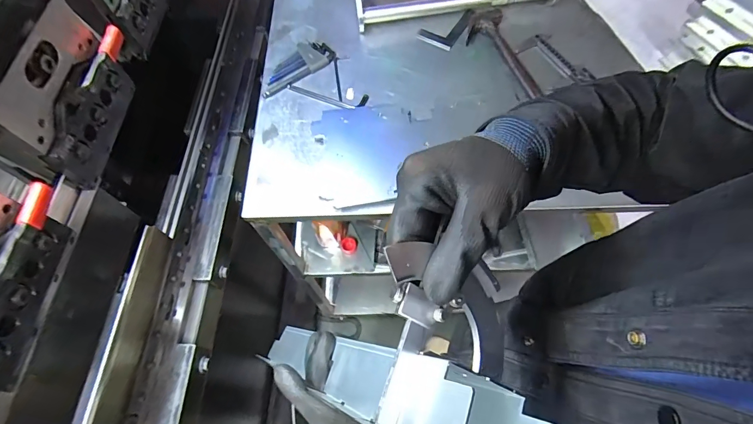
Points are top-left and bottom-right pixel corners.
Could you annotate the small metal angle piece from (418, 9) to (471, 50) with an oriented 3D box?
[{"bbox_3d":[0.144,-0.392,0.804,0.078,0.025,0.100,34,70,17],"label":"small metal angle piece"}]

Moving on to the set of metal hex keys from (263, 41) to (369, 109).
[{"bbox_3d":[-0.131,-0.264,0.764,0.181,0.016,0.190,-16,65,-5],"label":"set of metal hex keys"}]

